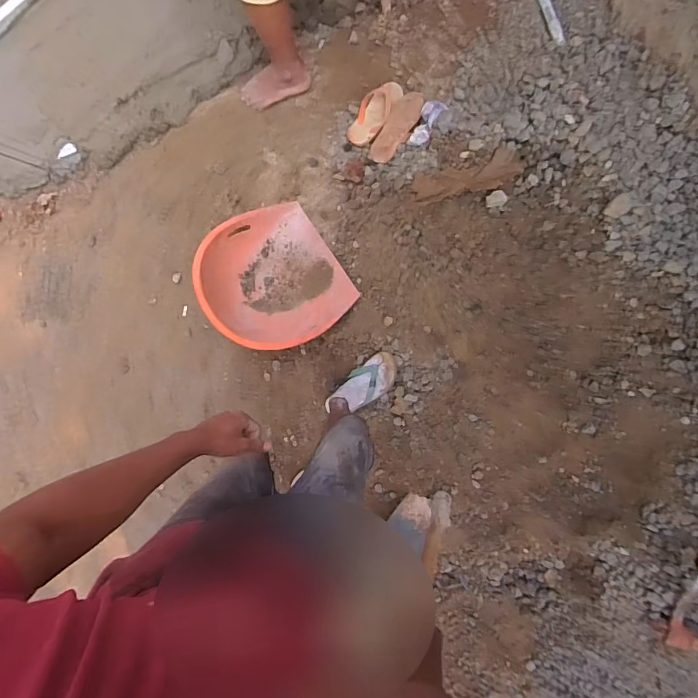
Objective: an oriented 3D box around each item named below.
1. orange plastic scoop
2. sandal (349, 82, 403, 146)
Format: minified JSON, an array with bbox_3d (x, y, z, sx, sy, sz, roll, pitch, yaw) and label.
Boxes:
[{"bbox_3d":[-0.246,-0.218,1.332,0.404,0.188,0.455,-34,88,8],"label":"orange plastic scoop"},{"bbox_3d":[0.086,-0.740,1.359,0.114,0.045,0.218,39,96,25],"label":"sandal"}]

